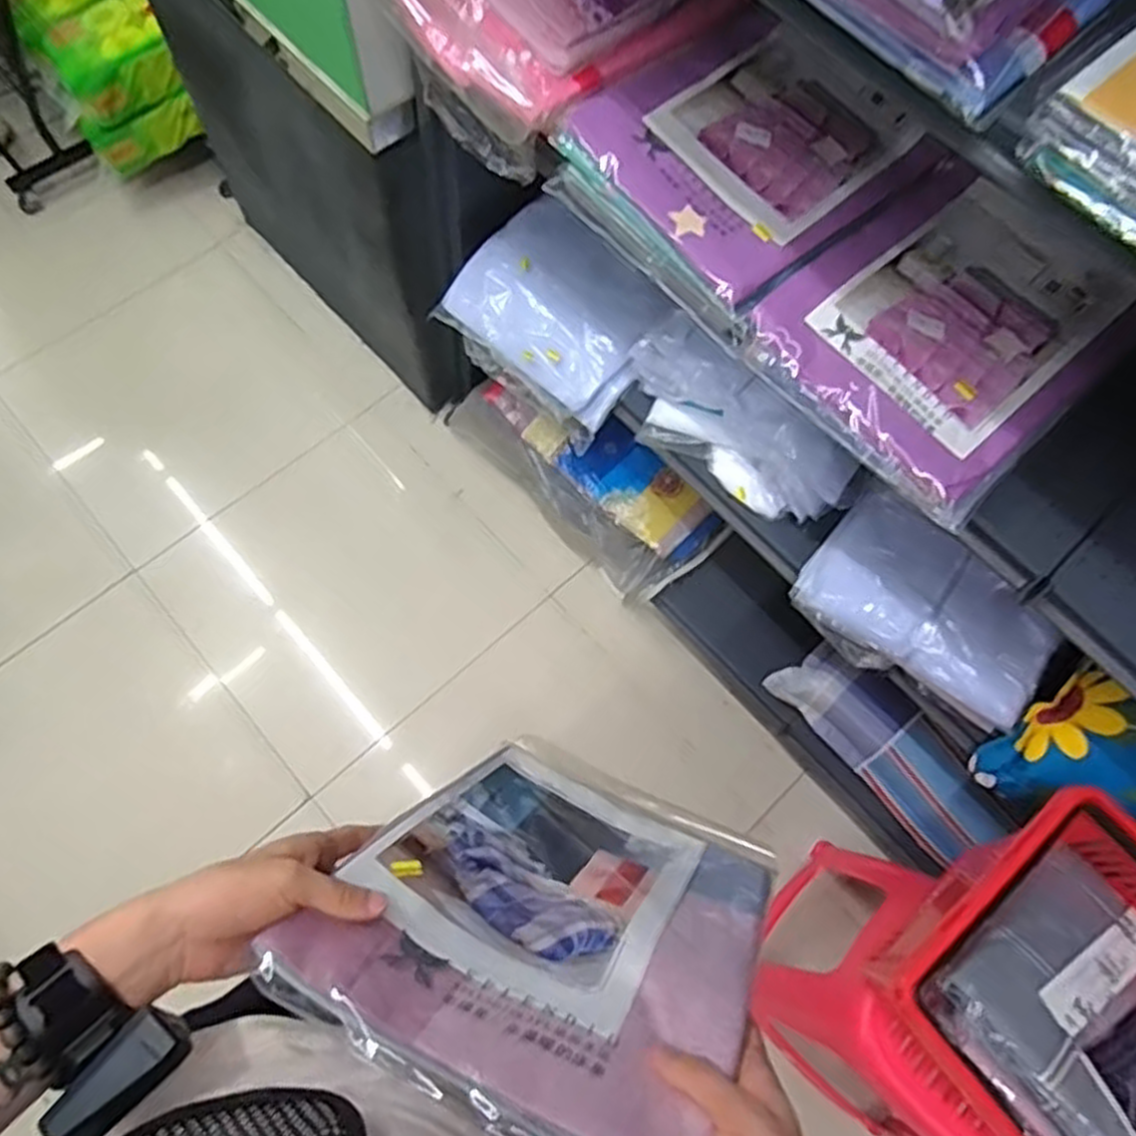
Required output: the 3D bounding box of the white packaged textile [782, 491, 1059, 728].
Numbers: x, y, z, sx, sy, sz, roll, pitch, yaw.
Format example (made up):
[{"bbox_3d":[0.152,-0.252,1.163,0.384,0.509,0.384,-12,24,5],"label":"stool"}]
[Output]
[{"bbox_3d":[0.483,0.063,1.064,0.312,0.085,0.196,40,73,11],"label":"white packaged textile"}]

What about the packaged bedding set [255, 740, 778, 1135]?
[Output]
[{"bbox_3d":[0.009,0.247,0.599,0.270,0.404,0.029,20,102,16],"label":"packaged bedding set"}]

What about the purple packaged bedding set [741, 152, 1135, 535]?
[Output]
[{"bbox_3d":[0.395,-0.246,0.810,0.338,0.045,0.284,-41,77,-15],"label":"purple packaged bedding set"}]

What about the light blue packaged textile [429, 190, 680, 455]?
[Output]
[{"bbox_3d":[-0.028,-0.399,1.230,0.337,0.077,0.269,43,106,14],"label":"light blue packaged textile"}]

